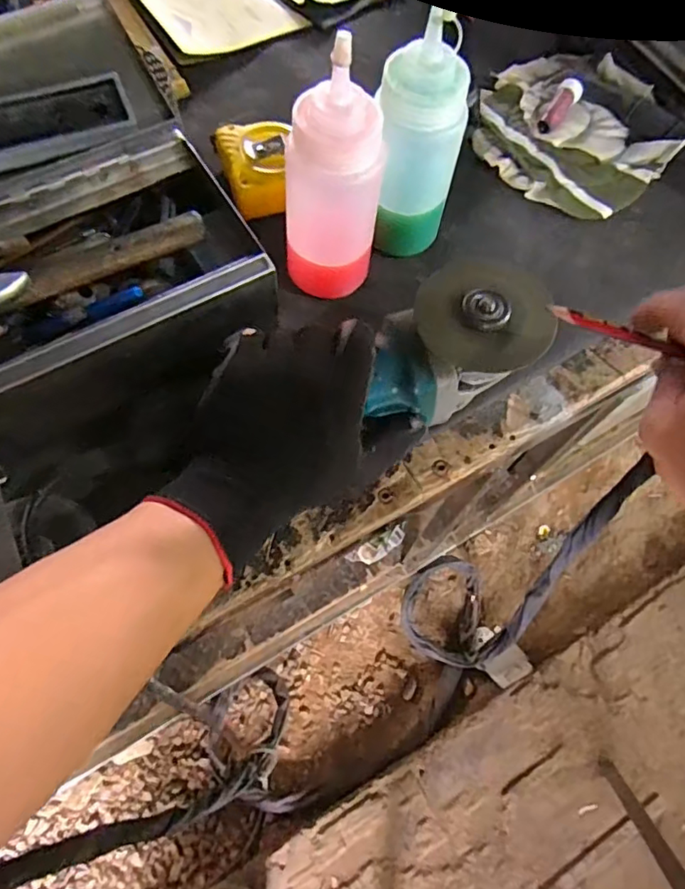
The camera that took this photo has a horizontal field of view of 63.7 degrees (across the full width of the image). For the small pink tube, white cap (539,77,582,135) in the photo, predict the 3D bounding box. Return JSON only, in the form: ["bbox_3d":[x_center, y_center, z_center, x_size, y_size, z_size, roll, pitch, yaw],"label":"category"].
[{"bbox_3d":[0.209,-0.324,0.529,0.021,0.015,0.065,31,70,10],"label":"small pink tube, white cap"}]

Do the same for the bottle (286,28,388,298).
[{"bbox_3d":[-0.008,-0.172,0.386,0.060,0.159,0.055,-42,75,-16],"label":"bottle"}]

